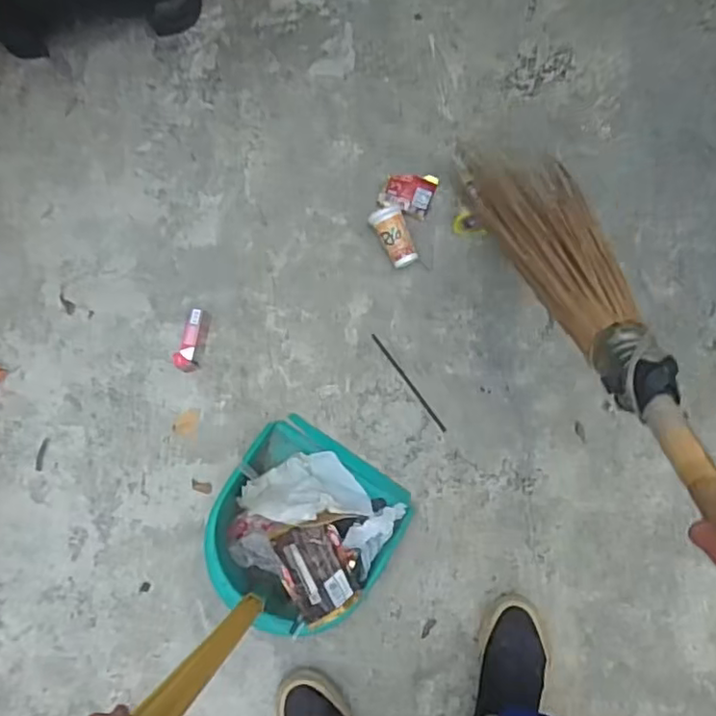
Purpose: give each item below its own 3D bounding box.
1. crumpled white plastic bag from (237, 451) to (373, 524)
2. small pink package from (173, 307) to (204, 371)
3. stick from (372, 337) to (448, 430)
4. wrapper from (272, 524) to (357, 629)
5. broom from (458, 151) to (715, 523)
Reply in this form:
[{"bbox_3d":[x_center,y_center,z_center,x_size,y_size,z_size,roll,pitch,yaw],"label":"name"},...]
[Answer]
[{"bbox_3d":[-0.081,0.202,0.941,0.185,0.022,0.115,-5,44,-21],"label":"crumpled white plastic bag"},{"bbox_3d":[-0.271,-0.028,0.998,0.027,0.068,0.097,11,84,8],"label":"small pink package"},{"bbox_3d":[0.084,0.040,1.012,0.009,0.005,0.195,-35,82,-4],"label":"stick"},{"bbox_3d":[-0.063,0.312,0.905,0.096,0.044,0.129,-26,81,2],"label":"wrapper"},{"bbox_3d":[0.265,0.038,0.573,0.111,0.065,1.019,-8,44,0],"label":"broom"}]

